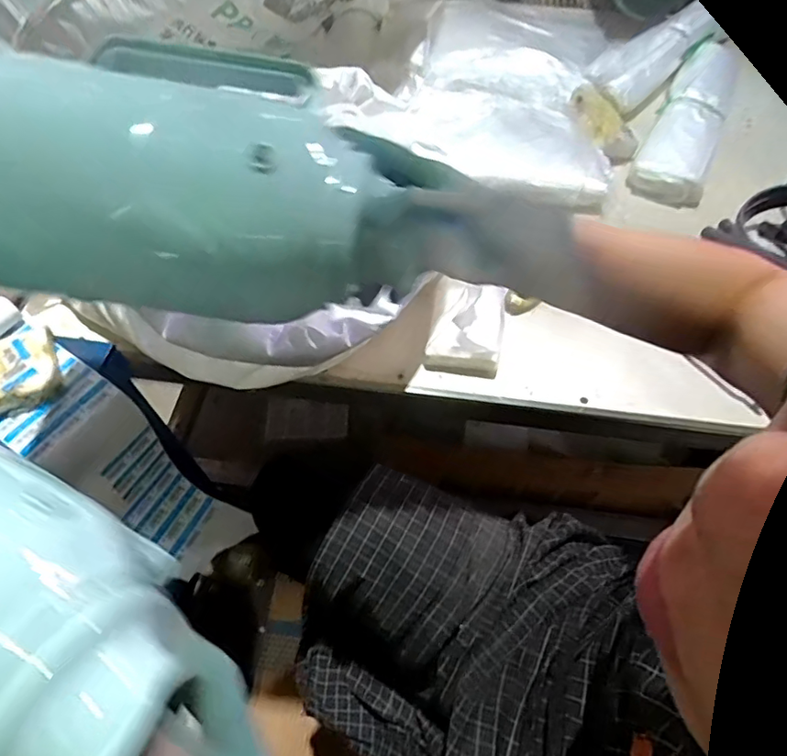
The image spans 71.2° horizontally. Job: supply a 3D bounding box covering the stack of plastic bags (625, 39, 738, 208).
[{"bbox_3d":[0.506,-0.453,0.915,0.106,0.061,0.439,25,61,15],"label":"stack of plastic bags"}]

